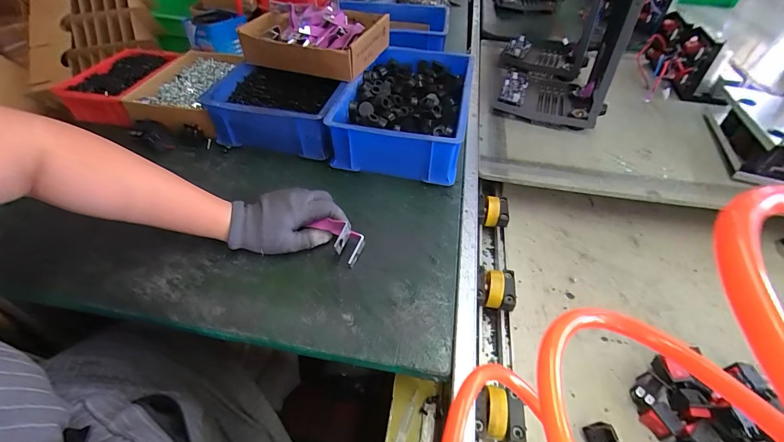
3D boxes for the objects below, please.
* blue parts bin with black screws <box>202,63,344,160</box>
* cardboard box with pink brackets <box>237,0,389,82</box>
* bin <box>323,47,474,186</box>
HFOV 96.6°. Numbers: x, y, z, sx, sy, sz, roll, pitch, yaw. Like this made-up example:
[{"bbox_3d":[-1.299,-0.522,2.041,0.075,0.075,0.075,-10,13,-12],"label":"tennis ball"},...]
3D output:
[{"bbox_3d":[-0.185,-0.192,0.590,0.211,0.079,0.163,9,46,8],"label":"blue parts bin with black screws"},{"bbox_3d":[-0.130,-0.334,0.627,0.223,0.067,0.185,15,47,13],"label":"cardboard box with pink brackets"},{"bbox_3d":[0.027,-0.196,0.606,0.196,0.087,0.295,10,48,7],"label":"bin"}]

